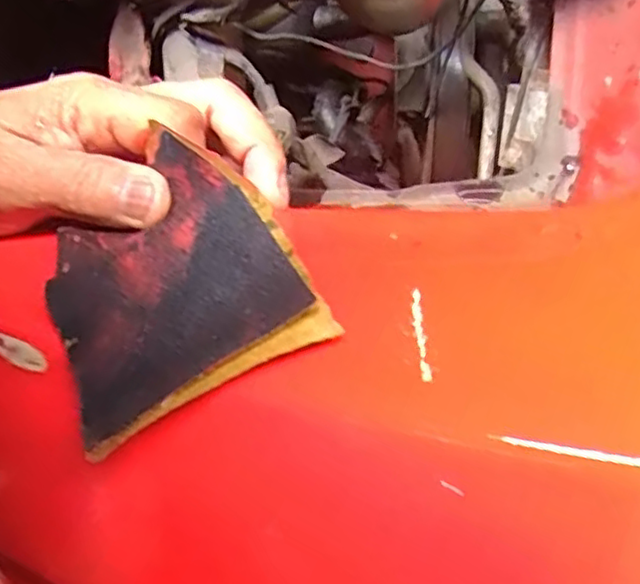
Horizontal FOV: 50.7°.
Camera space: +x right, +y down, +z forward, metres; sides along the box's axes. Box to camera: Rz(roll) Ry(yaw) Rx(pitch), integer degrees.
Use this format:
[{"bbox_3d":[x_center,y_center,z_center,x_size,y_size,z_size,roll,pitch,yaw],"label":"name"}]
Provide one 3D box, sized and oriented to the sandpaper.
[{"bbox_3d":[-0.046,-0.005,0.203,0.070,0.019,0.101,-31,52,0],"label":"sandpaper"}]

